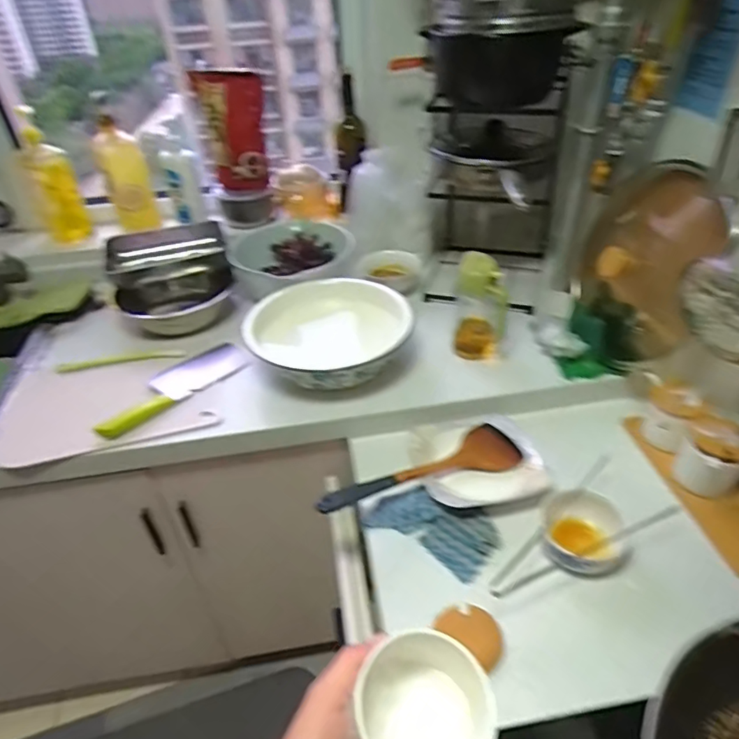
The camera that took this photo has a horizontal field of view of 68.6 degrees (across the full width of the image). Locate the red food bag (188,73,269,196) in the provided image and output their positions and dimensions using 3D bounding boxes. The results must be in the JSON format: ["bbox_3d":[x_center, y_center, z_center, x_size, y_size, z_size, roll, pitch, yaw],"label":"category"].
[{"bbox_3d":[-0.306,-0.539,1.244,0.133,0.259,0.104,-10,39,-9],"label":"red food bag"}]

